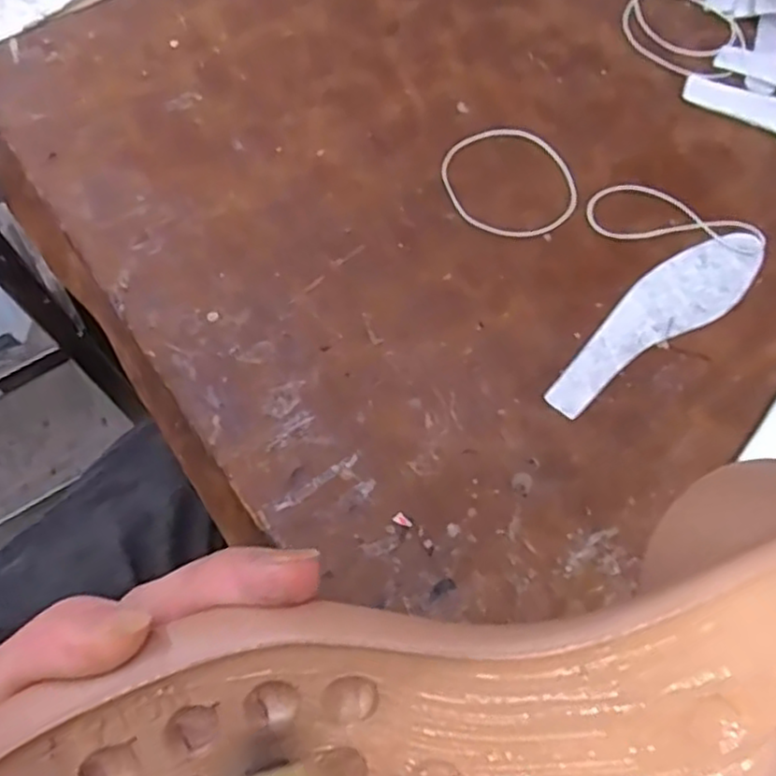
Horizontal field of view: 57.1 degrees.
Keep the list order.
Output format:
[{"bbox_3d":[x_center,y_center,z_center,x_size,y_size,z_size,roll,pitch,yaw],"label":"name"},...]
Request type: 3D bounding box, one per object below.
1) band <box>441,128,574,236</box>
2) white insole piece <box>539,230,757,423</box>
[{"bbox_3d":[0.076,-0.129,0.447,0.079,0.004,0.081,0,69,0],"label":"band"},{"bbox_3d":[0.154,-0.042,0.412,0.164,0.004,0.042,-34,72,-12],"label":"white insole piece"}]

